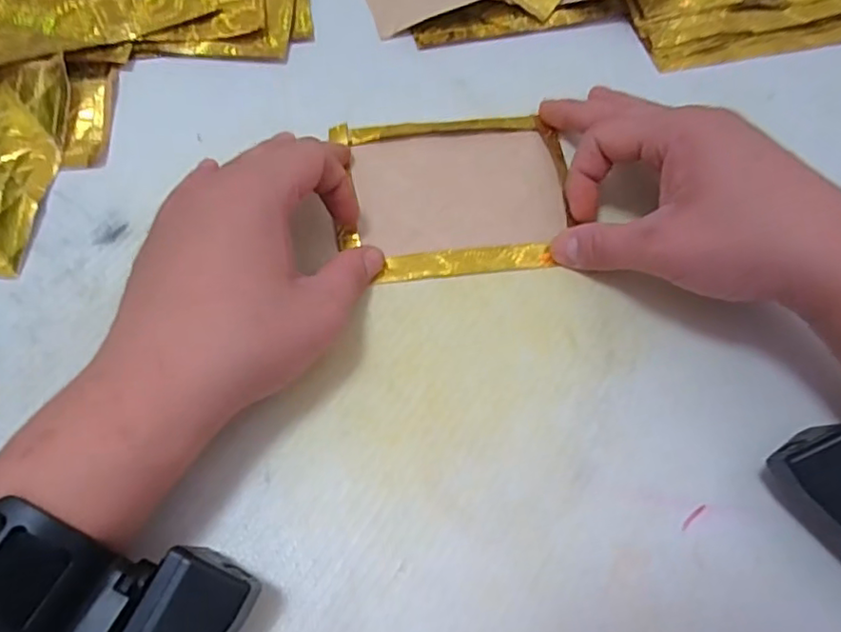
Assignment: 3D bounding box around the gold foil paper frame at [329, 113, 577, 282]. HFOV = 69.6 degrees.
[{"bbox_3d":[0.018,-0.066,0.319,0.117,0.005,0.097,-4,65,-5],"label":"gold foil paper frame"}]

